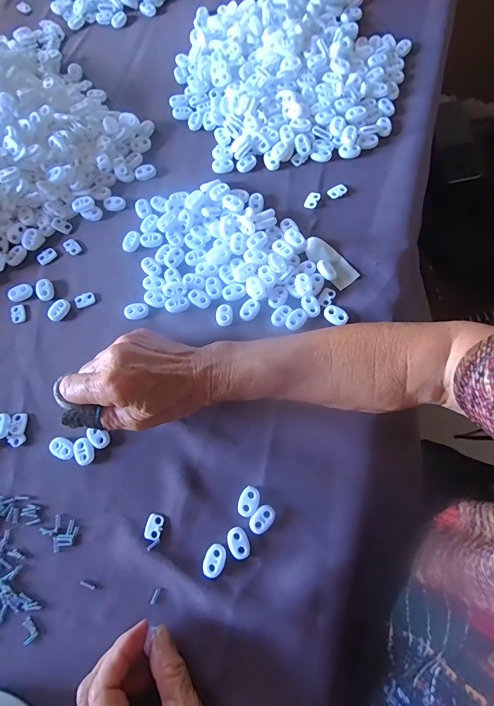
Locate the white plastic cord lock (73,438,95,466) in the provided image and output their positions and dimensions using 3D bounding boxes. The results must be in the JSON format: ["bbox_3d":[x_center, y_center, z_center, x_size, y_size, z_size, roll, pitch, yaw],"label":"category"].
[{"bbox_3d":[-0.138,0.083,0.300,0.015,0.004,0.022,-20,76,-4],"label":"white plastic cord lock"}]

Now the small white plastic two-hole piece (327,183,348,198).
[{"bbox_3d":[0.092,-0.167,0.364,0.019,0.004,0.013,-25,76,-5],"label":"small white plastic two-hole piece"}]

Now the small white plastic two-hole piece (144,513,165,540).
[{"bbox_3d":[-0.074,0.139,0.284,0.013,0.004,0.019,9,75,3],"label":"small white plastic two-hole piece"}]

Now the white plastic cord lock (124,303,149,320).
[{"bbox_3d":[-0.104,-0.040,0.335,0.022,0.004,0.016,-4,75,0],"label":"white plastic cord lock"}]

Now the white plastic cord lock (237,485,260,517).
[{"bbox_3d":[0.002,0.120,0.286,0.015,0.004,0.023,17,76,5],"label":"white plastic cord lock"}]

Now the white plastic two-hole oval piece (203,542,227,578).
[{"bbox_3d":[-0.025,0.159,0.273,0.016,0.004,0.023,23,77,7],"label":"white plastic two-hole oval piece"}]

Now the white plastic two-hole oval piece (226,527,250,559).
[{"bbox_3d":[-0.007,0.148,0.276,0.015,0.004,0.022,-23,76,-5],"label":"white plastic two-hole oval piece"}]

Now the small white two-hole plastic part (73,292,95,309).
[{"bbox_3d":[-0.157,-0.051,0.343,0.019,0.004,0.014,-25,76,-5],"label":"small white two-hole plastic part"}]

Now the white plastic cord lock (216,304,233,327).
[{"bbox_3d":[-0.021,-0.035,0.328,0.015,0.004,0.022,-2,75,1],"label":"white plastic cord lock"}]

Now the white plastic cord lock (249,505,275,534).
[{"bbox_3d":[0.012,0.132,0.281,0.015,0.004,0.022,44,80,11],"label":"white plastic cord lock"}]

